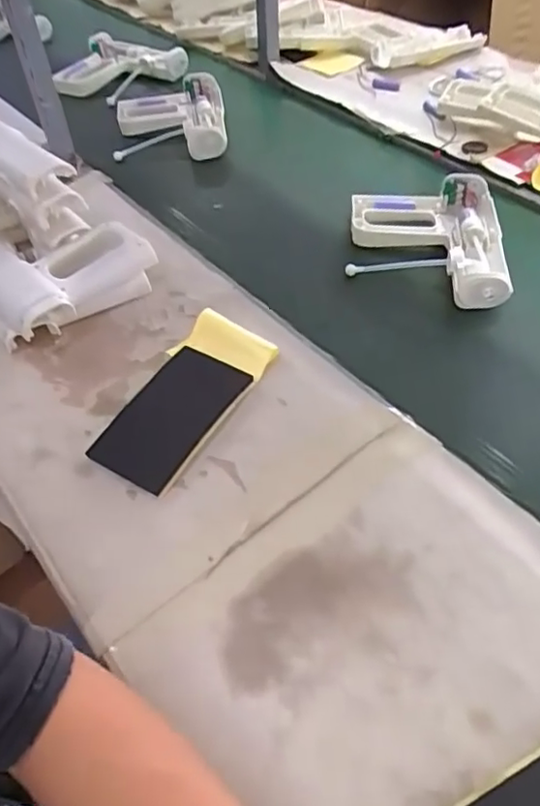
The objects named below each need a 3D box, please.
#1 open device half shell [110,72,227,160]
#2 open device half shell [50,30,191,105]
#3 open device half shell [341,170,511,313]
[{"bbox_3d":[-0.167,-0.474,1.003,0.182,0.038,0.244,-7,49,0],"label":"open device half shell"},{"bbox_3d":[-0.290,-0.645,1.139,0.238,0.039,0.189,31,60,27],"label":"open device half shell"},{"bbox_3d":[0.192,-0.201,0.747,0.186,0.051,0.209,3,50,8],"label":"open device half shell"}]

